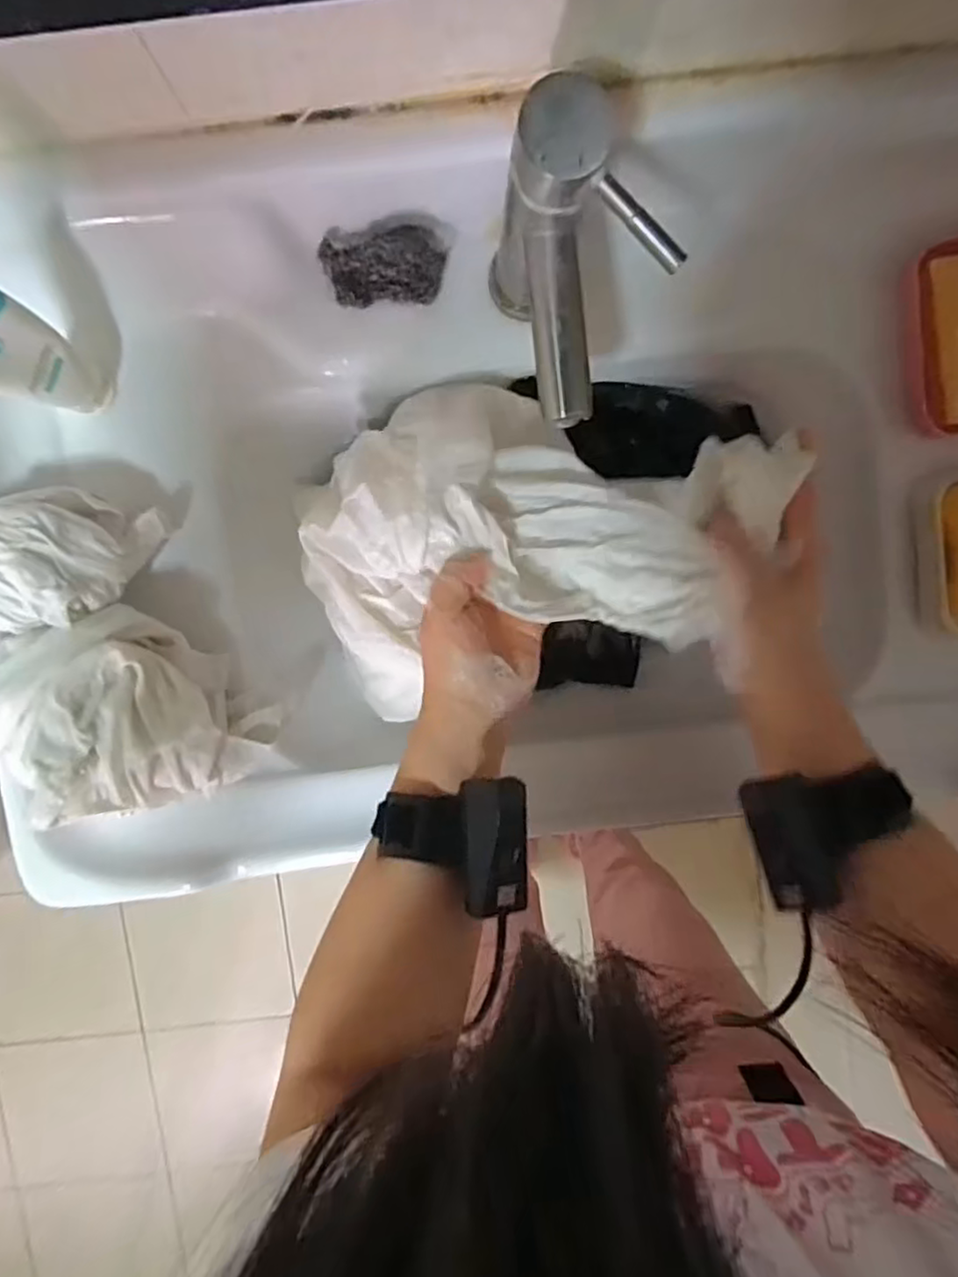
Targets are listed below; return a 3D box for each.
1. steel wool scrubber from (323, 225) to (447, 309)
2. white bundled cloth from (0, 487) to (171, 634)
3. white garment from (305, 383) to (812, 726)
[{"bbox_3d":[-0.064,-0.252,0.455,0.080,0.022,0.046,-8,130,3],"label":"steel wool scrubber"},{"bbox_3d":[-0.282,-0.051,0.434,0.122,0.063,0.090,2,95,0],"label":"white bundled cloth"},{"bbox_3d":[0.032,-0.077,0.432,0.295,0.083,0.198,-18,95,1],"label":"white garment"}]

